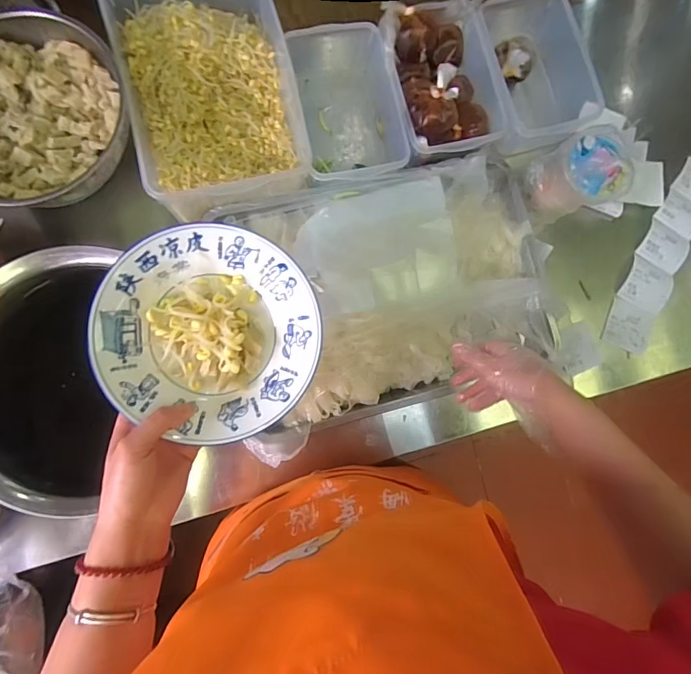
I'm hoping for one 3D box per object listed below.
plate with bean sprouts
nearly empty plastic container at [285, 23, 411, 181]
[{"bbox_3d":[-0.123,-0.003,0.398,0.190,0.048,0.190,10,84,-7],"label":"plate with bean sprouts"},{"bbox_3d":[0.000,-0.343,0.656,0.129,0.123,0.217,-14,87,-8],"label":"nearly empty plastic container"}]

